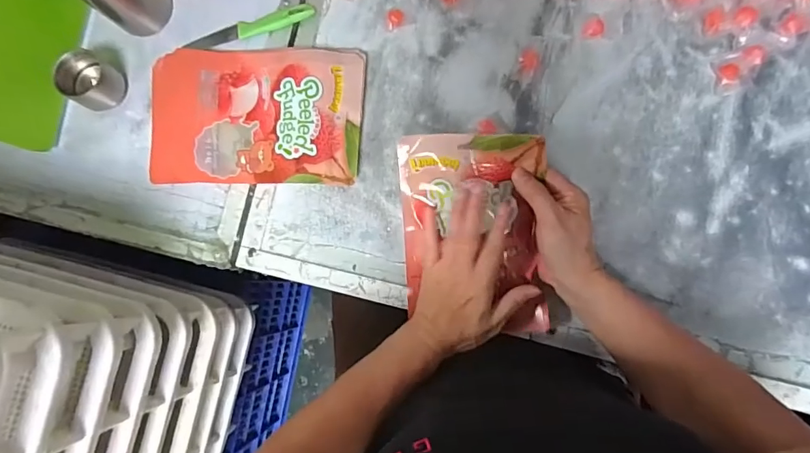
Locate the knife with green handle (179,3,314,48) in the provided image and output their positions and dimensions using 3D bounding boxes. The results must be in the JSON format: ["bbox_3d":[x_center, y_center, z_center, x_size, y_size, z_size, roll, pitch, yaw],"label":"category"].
[{"bbox_3d":[-0.200,-0.256,0.594,0.171,0.006,0.023,-14,82,5],"label":"knife with green handle"}]

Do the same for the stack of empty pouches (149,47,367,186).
[{"bbox_3d":[-0.186,-0.134,0.564,0.271,0.033,0.163,3,84,7],"label":"stack of empty pouches"}]

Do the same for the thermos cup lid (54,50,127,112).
[{"bbox_3d":[-0.393,-0.182,0.580,0.056,0.051,0.061,-1,83,6],"label":"thermos cup lid"}]

